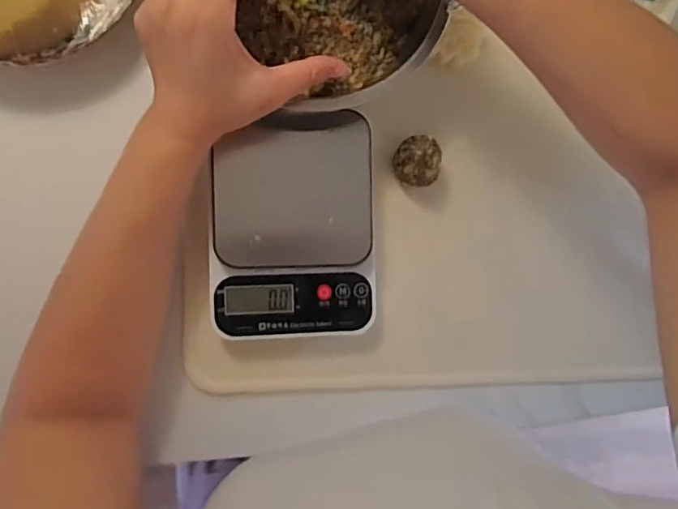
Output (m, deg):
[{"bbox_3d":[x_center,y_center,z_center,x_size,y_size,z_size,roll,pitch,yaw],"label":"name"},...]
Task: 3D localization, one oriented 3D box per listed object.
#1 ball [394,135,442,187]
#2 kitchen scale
[{"bbox_3d":[0.063,-0.076,0.436,0.032,0.039,0.040,-7,92,-8],"label":"ball"},{"bbox_3d":[-0.037,-0.020,0.421,0.126,0.036,0.171,-2,91,-9],"label":"kitchen scale"}]

